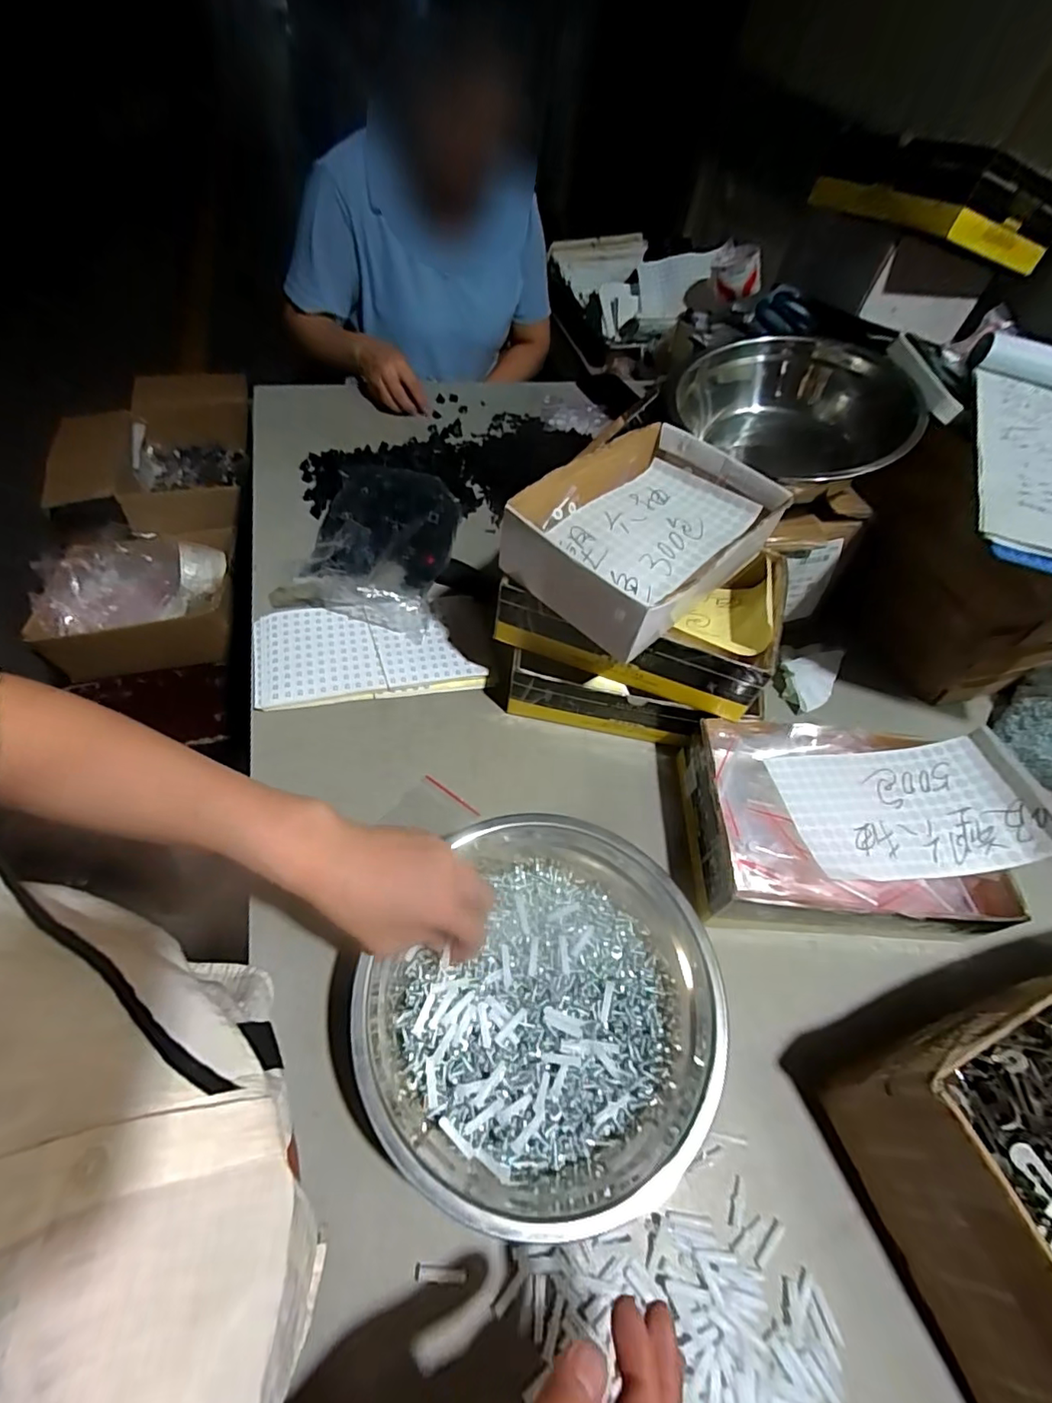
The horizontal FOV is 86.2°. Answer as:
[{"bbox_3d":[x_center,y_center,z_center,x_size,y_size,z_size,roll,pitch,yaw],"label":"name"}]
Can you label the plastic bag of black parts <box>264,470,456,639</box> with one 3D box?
[{"bbox_3d":[-0.180,-0.203,0.696,0.185,0.068,0.245,11,54,2],"label":"plastic bag of black parts"}]

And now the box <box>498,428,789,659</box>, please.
[{"bbox_3d":[0.110,-0.157,0.516,0.232,0.064,0.168,-37,66,-28],"label":"box"}]

